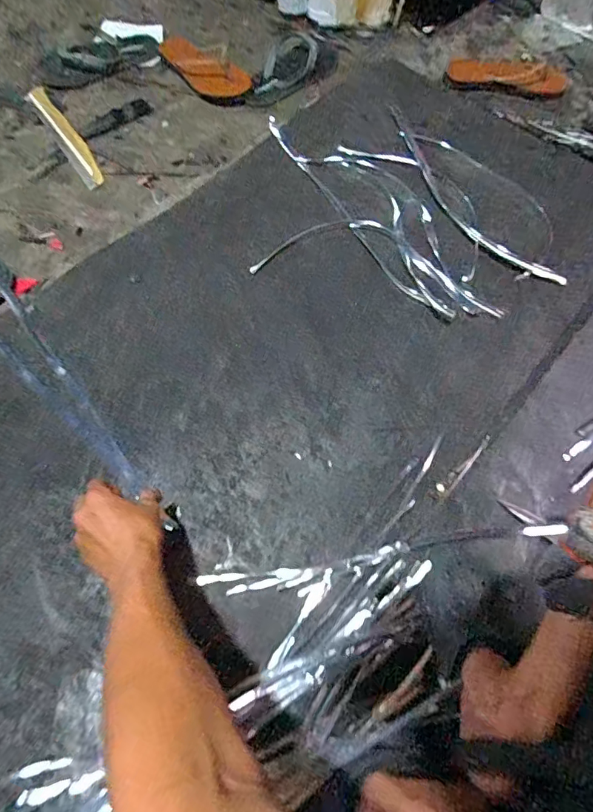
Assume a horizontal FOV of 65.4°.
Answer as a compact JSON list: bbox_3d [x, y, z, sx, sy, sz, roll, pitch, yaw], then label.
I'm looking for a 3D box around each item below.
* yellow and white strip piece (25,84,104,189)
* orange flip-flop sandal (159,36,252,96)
[{"bbox_3d":[-0.464,-0.544,0.926,0.044,0.012,0.317,-32,71,-18],"label":"yellow and white strip piece"},{"bbox_3d":[-0.202,-0.718,0.977,0.253,0.033,0.096,40,70,13],"label":"orange flip-flop sandal"}]

